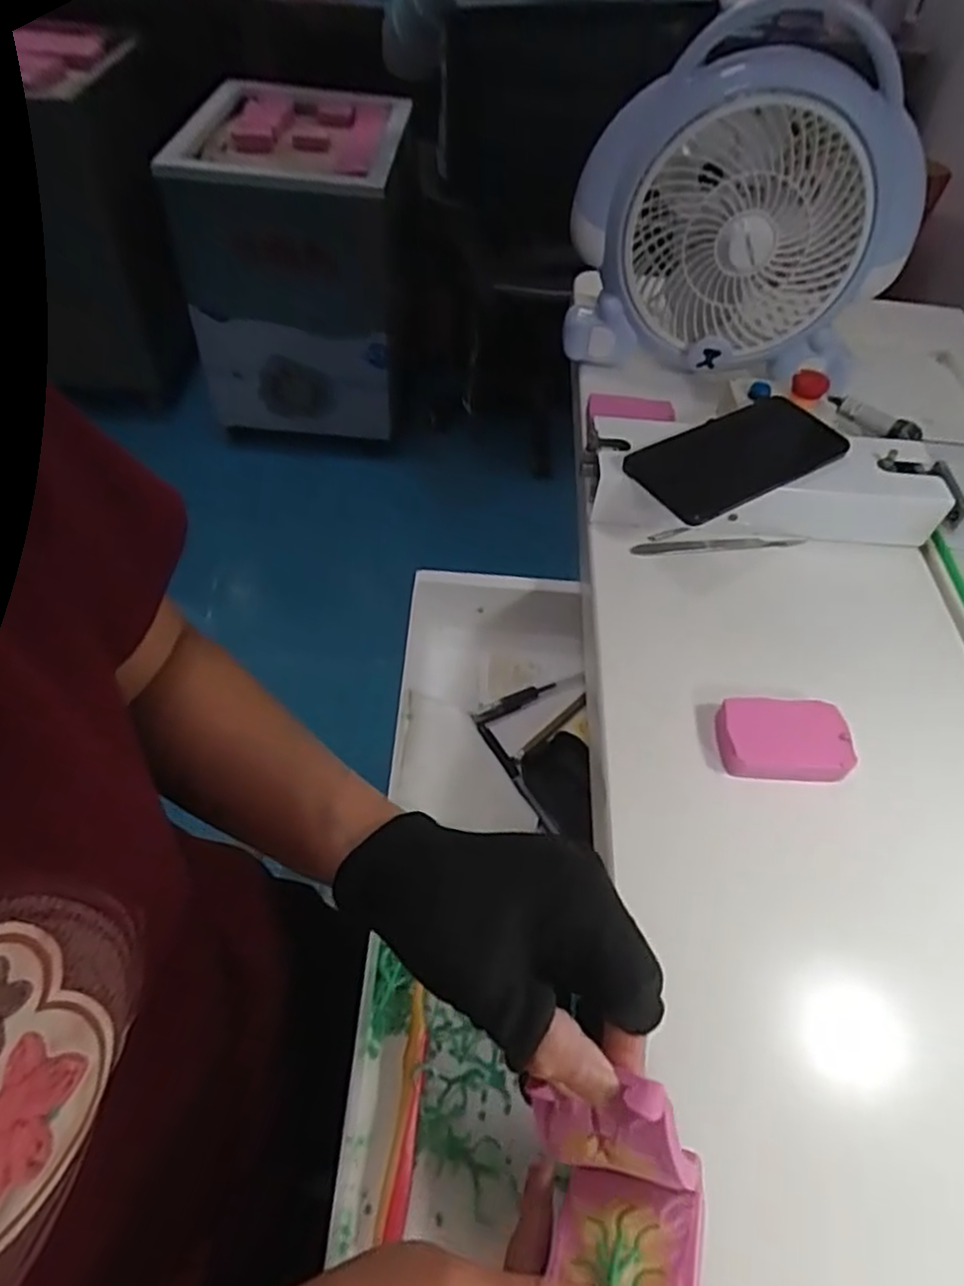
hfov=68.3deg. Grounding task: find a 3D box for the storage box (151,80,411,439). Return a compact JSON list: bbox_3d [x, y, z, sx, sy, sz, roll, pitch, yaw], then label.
[{"bbox_3d":[-0.392,-0.847,1.605,0.442,0.518,0.548,6,52,0],"label":"storage box"}]

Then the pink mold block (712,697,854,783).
[{"bbox_3d":[0.173,0.055,0.411,0.073,0.015,0.047,2,52,-3],"label":"pink mold block"}]

